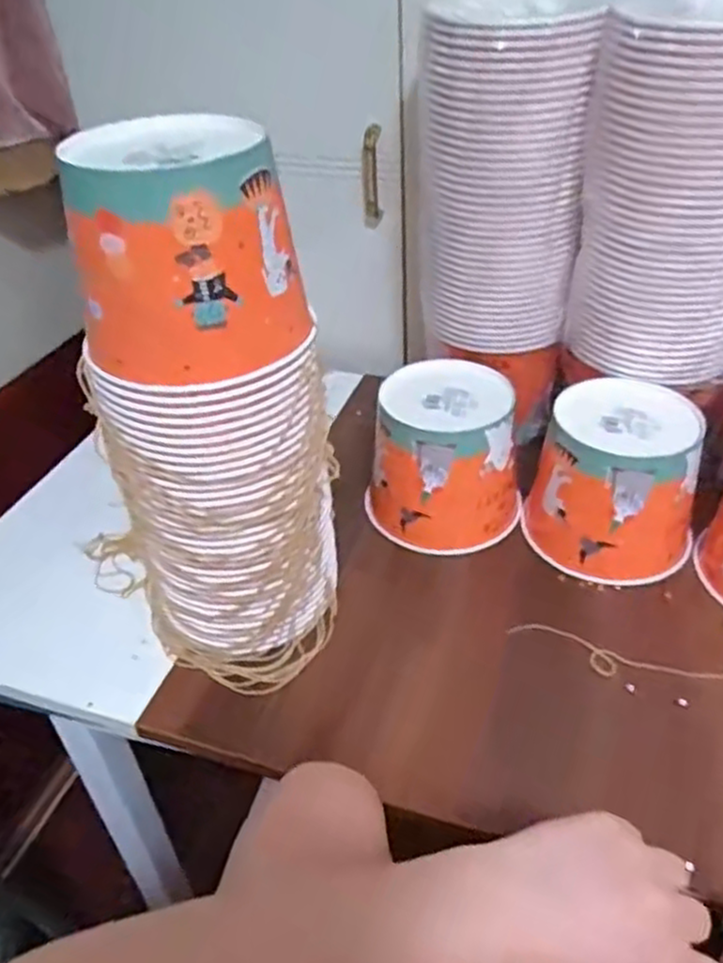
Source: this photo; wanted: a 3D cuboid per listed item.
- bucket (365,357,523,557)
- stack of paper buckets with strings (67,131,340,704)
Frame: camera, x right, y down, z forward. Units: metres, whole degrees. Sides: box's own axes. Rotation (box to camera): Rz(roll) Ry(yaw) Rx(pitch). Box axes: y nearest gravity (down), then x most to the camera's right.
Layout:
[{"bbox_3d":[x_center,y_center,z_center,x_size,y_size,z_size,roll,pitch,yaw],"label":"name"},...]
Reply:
[{"bbox_3d":[0.084,-0.024,0.746,0.150,0.128,0.149,1,39,5],"label":"bucket"},{"bbox_3d":[-0.115,-0.035,0.566,0.161,0.396,0.152,19,43,25],"label":"stack of paper buckets with strings"}]

